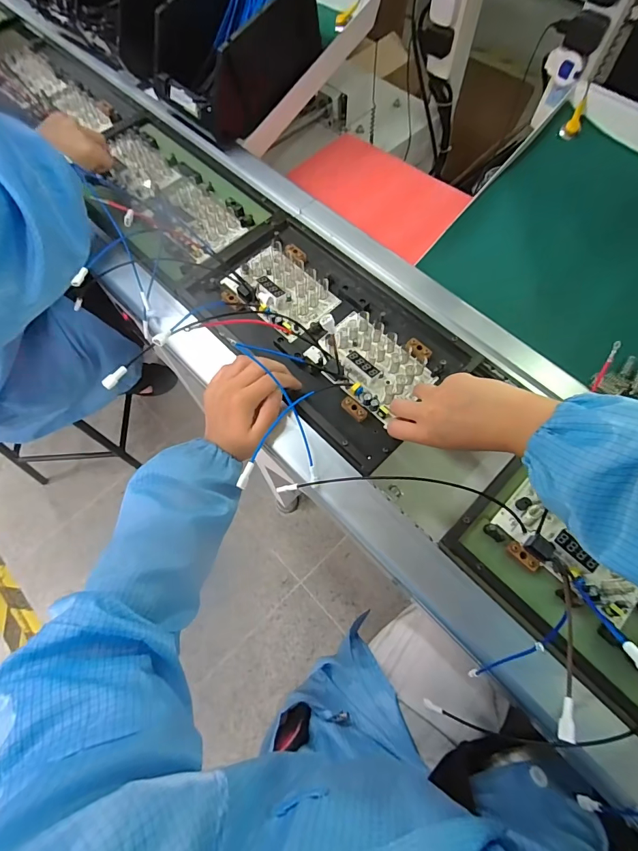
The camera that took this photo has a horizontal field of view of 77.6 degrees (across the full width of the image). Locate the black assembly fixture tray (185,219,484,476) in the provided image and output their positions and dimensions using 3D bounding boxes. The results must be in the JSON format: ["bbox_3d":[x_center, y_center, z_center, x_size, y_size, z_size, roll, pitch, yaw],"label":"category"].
[{"bbox_3d":[0.013,-0.124,0.488,0.200,0.022,0.327,-39,71,-12],"label":"black assembly fixture tray"}]

